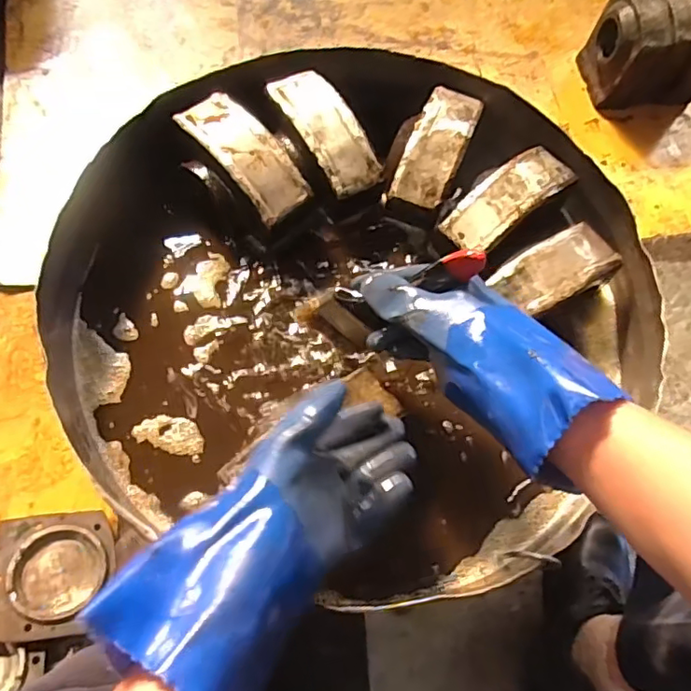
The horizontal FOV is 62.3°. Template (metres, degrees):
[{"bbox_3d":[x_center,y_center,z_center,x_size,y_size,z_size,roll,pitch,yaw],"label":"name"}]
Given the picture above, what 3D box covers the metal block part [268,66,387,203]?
[{"bbox_3d":[-0.023,-0.239,0.632,0.062,0.031,0.163,-27,75,-15],"label":"metal block part"}]

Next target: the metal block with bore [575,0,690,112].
[{"bbox_3d":[0.634,-0.604,1.164,0.253,0.189,0.159,-1,67,-6],"label":"metal block with bore"}]

